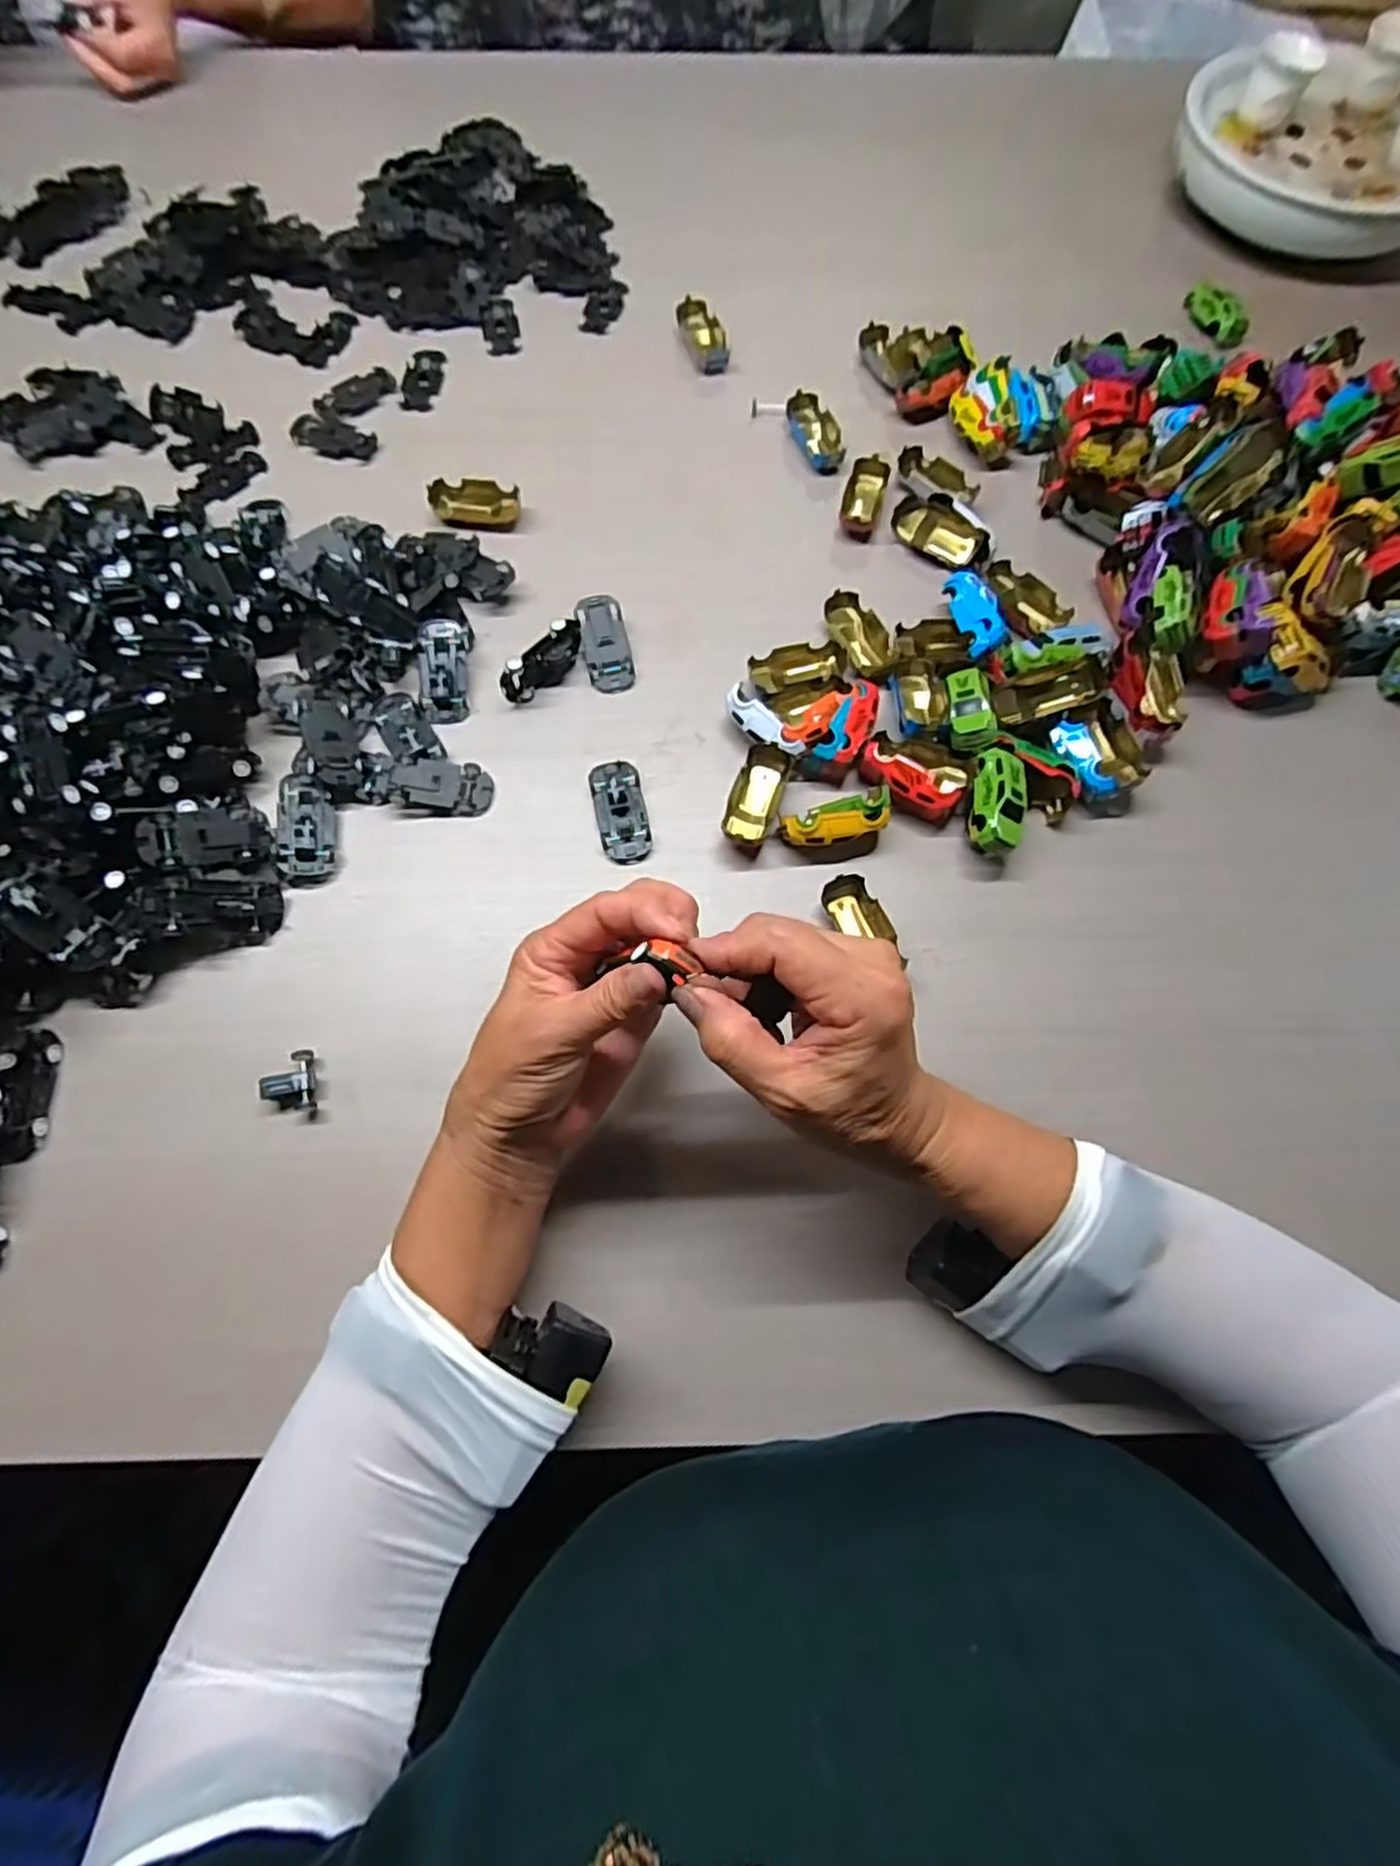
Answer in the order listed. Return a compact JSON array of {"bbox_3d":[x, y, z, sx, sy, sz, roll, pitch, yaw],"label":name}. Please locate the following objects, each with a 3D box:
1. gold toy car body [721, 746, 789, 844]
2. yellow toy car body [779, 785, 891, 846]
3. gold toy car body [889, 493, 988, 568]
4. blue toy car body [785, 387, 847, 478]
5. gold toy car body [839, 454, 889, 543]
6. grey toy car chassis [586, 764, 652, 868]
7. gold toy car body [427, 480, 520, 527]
[{"bbox_3d":[0.033,-0.080,0.448,0.027,0.024,0.065,18,70,6],"label":"gold toy car body"},{"bbox_3d":[0.080,-0.066,0.439,0.062,0.032,0.028,-5,70,-2],"label":"yellow toy car body"},{"bbox_3d":[0.171,-0.285,0.524,0.071,0.025,0.026,42,75,14],"label":"gold toy car body"},{"bbox_3d":[0.090,-0.378,0.559,0.029,0.020,0.062,-21,71,-8],"label":"blue toy car body"},{"bbox_3d":[0.119,-0.319,0.541,0.028,0.018,0.064,15,70,5],"label":"gold toy car body"},{"bbox_3d":[-0.048,-0.075,0.449,0.031,0.013,0.066,-12,70,-5],"label":"grey toy car chassis"},{"bbox_3d":[-0.160,-0.308,0.531,0.062,0.017,0.031,1,70,0],"label":"gold toy car body"}]

